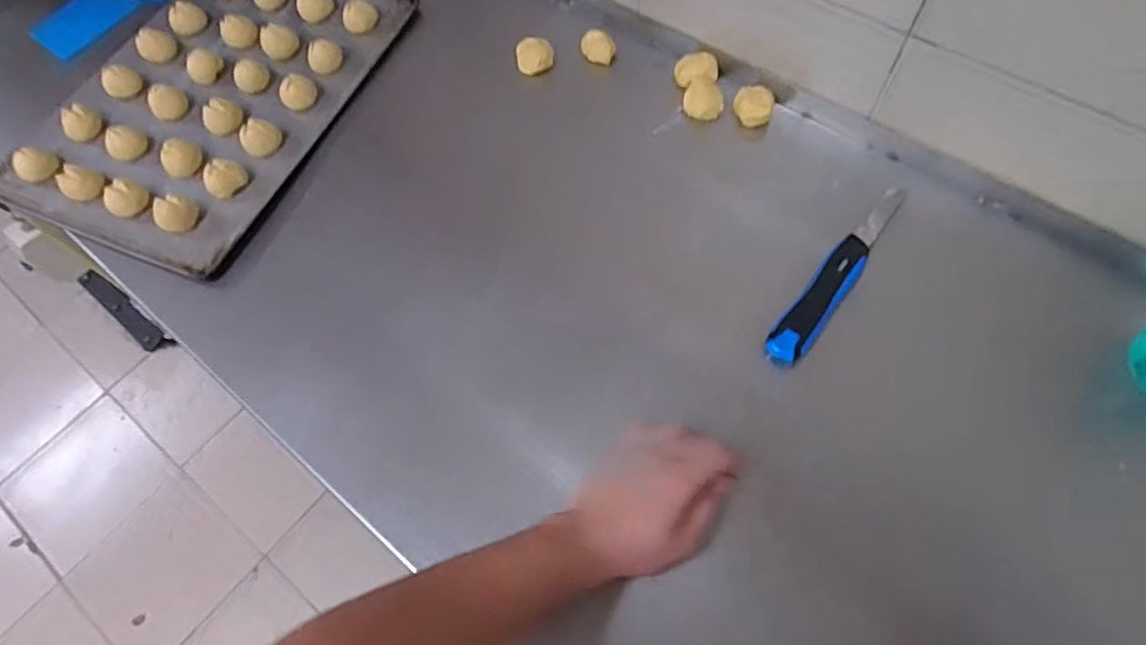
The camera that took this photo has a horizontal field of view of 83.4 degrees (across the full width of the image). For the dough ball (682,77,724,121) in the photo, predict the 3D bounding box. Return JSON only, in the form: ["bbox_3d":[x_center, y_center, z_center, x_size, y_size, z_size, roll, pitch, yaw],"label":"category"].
[{"bbox_3d":[0.147,-0.249,0.721,0.044,0.026,0.041,-2,62,3],"label":"dough ball"}]

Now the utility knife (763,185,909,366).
[{"bbox_3d":[0.257,-0.052,0.611,0.035,0.021,0.236,35,69,20],"label":"utility knife"}]

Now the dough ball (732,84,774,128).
[{"bbox_3d":[0.199,-0.237,0.712,0.041,0.030,0.038,-2,62,3],"label":"dough ball"}]

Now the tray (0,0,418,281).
[{"bbox_3d":[-0.430,-0.282,0.772,0.329,0.030,0.444,20,65,14],"label":"tray"}]

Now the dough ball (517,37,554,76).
[{"bbox_3d":[-0.046,-0.321,0.775,0.043,0.022,0.041,-2,62,3],"label":"dough ball"}]

